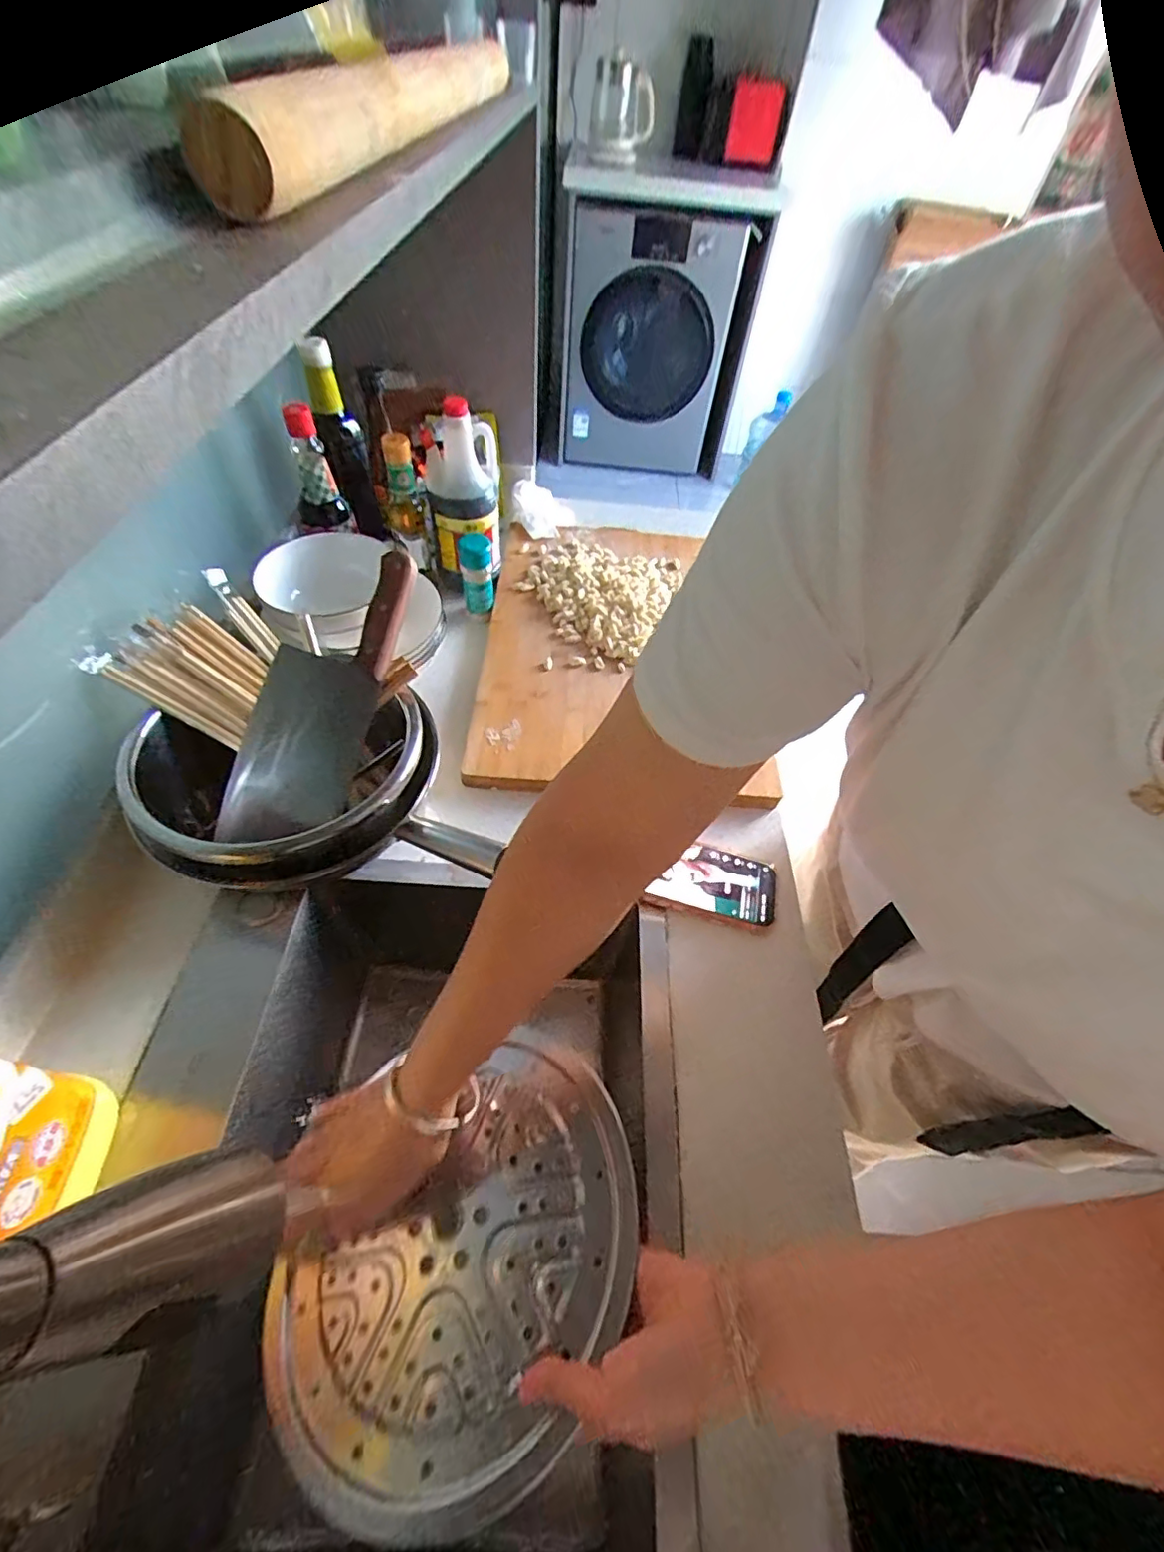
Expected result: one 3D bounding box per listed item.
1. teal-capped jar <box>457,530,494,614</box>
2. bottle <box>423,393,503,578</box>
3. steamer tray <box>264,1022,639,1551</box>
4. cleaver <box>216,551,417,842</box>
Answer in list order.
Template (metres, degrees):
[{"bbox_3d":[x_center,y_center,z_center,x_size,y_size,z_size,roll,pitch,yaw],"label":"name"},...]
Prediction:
[{"bbox_3d":[-0.133,-0.258,0.736,0.040,0.080,0.050,-8,54,-11],"label":"teal-capped jar"},{"bbox_3d":[-0.142,-0.341,0.725,0.095,0.193,0.077,-22,58,-20],"label":"bottle"},{"bbox_3d":[-0.085,0.295,0.367,0.238,0.017,0.220,-18,41,9],"label":"steamer tray"},{"bbox_3d":[-0.240,-0.070,0.537,0.096,0.024,0.287,20,95,-19],"label":"cleaver"}]

